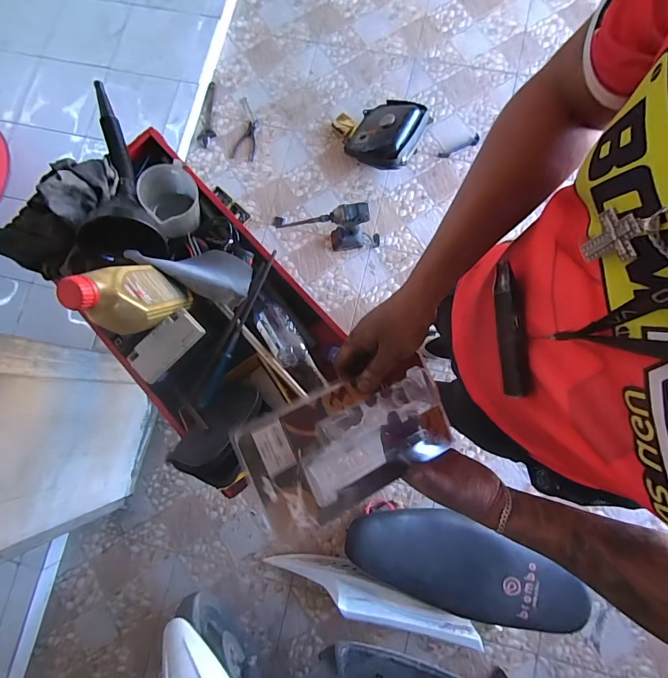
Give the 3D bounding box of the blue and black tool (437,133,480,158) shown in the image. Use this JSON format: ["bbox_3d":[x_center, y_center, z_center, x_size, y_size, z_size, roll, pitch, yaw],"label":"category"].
[{"bbox_3d":[0.482,-0.735,1.486,0.174,0.019,0.038,-27,81,-1],"label":"blue and black tool"}]

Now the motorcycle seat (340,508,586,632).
[{"bbox_3d":[0.370,0.670,1.129,0.654,0.098,0.253,19,83,6],"label":"motorcycle seat"}]

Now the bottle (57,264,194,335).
[{"bbox_3d":[-0.304,-0.064,0.584,0.101,0.208,0.063,47,114,10],"label":"bottle"}]

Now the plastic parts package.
[{"bbox_3d":[0.019,0.114,0.444,0.234,0.032,0.124,-21,92,-21],"label":"plastic parts package"}]

